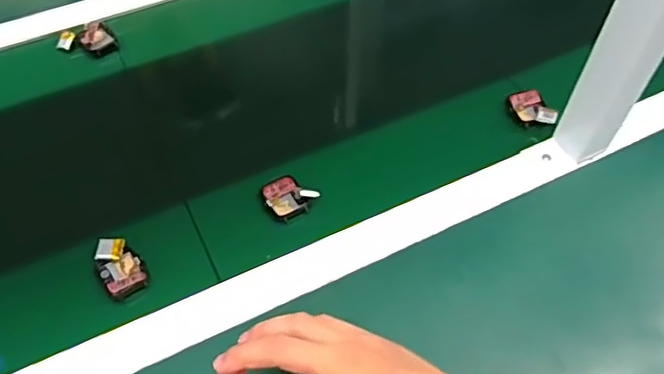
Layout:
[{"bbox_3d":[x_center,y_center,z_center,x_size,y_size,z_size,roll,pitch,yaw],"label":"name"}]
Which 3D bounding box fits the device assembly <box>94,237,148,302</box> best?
[{"bbox_3d":[-0.184,0.070,0.515,0.037,0.014,0.059,-25,58,-16],"label":"device assembly"}]

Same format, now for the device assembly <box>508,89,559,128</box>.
[{"bbox_3d":[0.214,-0.083,0.629,0.035,0.019,0.058,-26,58,-17],"label":"device assembly"}]

